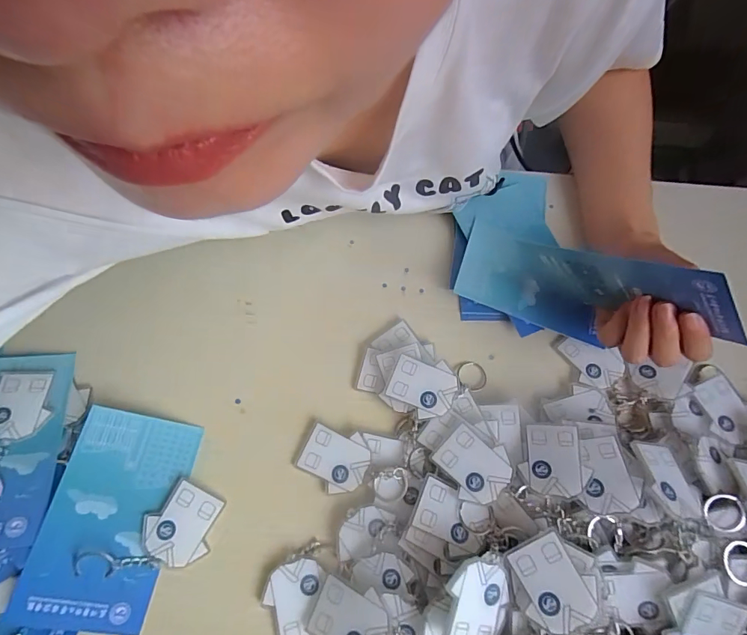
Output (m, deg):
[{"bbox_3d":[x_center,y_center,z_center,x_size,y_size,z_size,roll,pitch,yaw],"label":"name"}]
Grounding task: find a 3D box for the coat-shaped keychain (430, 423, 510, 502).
[{"bbox_3d":[0.070,0.103,0.300,0.040,0.004,0.049,-45,67,-6],"label":"coat-shaped keychain"}]

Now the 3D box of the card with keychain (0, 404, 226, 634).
[{"bbox_3d":[-0.166,0.137,0.291,0.105,0.022,0.136,6,69,1],"label":"card with keychain"}]

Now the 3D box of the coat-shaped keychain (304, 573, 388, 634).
[{"bbox_3d":[-0.017,0.193,0.271,0.051,0.004,0.043,12,71,22],"label":"coat-shaped keychain"}]

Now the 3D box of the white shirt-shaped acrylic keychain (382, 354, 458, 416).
[{"bbox_3d":[0.037,0.050,0.324,0.050,0.004,0.039,21,80,15],"label":"white shirt-shaped acrylic keychain"}]

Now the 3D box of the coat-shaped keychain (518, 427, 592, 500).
[{"bbox_3d":[0.125,0.099,0.299,0.043,0.004,0.048,-4,55,16],"label":"coat-shaped keychain"}]

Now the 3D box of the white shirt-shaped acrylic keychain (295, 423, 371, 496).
[{"bbox_3d":[-0.030,0.103,0.315,0.050,0.008,0.042,25,71,8],"label":"white shirt-shaped acrylic keychain"}]

